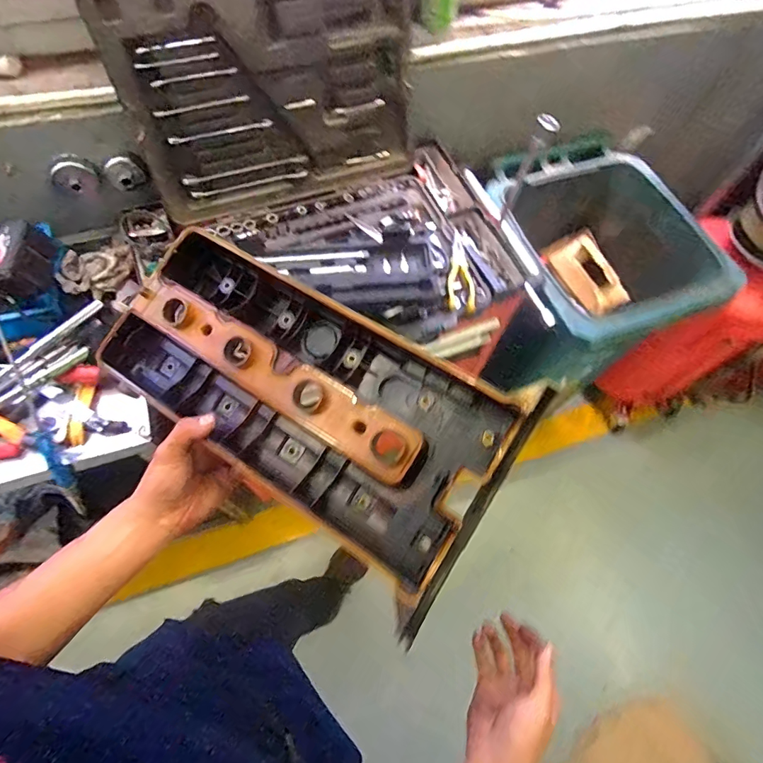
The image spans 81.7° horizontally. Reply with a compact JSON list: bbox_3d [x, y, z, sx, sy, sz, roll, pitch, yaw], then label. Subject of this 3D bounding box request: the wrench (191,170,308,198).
[{"bbox_3d":[-0.251,-0.380,0.852,0.219,0.018,0.012,-18,66,-11],"label":"wrench"}]

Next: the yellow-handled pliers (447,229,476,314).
[{"bbox_3d":[0.146,-0.212,0.825,0.049,0.018,0.193,3,64,-1],"label":"yellow-handled pliers"}]

